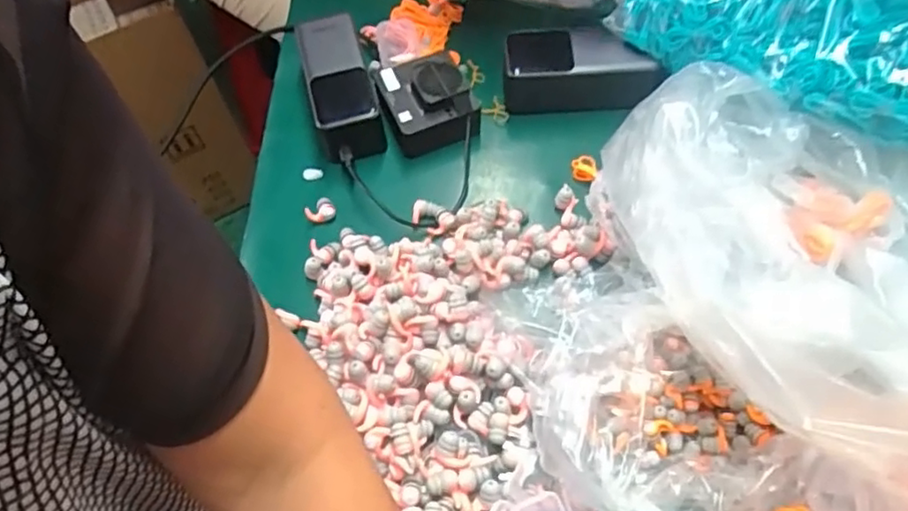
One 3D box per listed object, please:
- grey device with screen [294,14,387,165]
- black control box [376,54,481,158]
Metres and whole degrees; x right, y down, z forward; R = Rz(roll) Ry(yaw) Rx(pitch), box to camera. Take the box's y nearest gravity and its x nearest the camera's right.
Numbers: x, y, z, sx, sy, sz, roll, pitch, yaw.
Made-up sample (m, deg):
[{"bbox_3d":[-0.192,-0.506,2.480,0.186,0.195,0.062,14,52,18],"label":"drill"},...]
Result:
[{"bbox_3d":[-0.101,-0.146,0.565,0.053,0.058,0.138,-15,62,-5],"label":"grey device with screen"},{"bbox_3d":[-0.024,-0.135,0.551,0.072,0.047,0.082,-19,62,-7],"label":"black control box"}]

